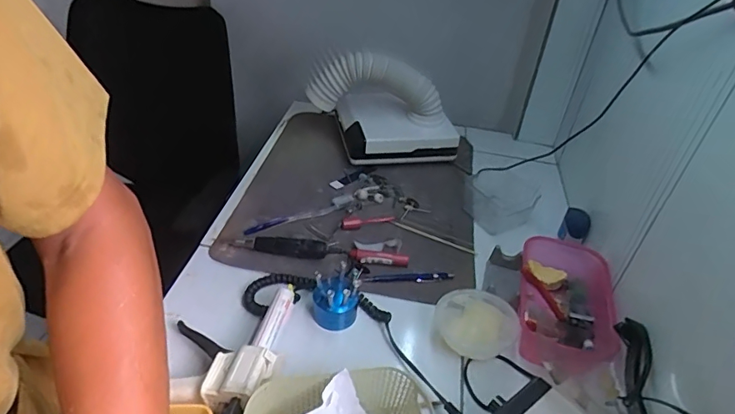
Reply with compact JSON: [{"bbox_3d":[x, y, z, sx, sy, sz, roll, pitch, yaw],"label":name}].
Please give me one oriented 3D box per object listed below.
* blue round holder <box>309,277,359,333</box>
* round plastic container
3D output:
[{"bbox_3d":[-0.043,0.116,0.617,0.061,0.057,0.055,4,39,-2],"label":"blue round holder"},{"bbox_3d":[0.138,0.152,0.614,0.101,0.036,0.086,19,40,16],"label":"round plastic container"}]

